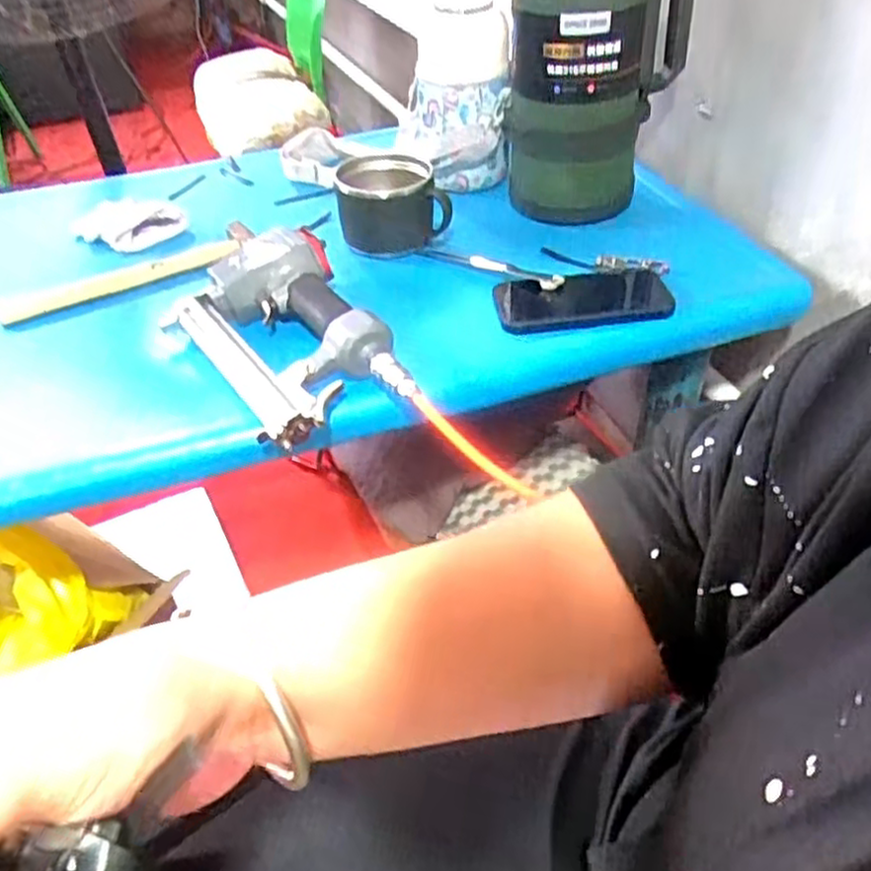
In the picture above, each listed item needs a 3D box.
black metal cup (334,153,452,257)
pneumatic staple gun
[{"bbox_3d":[-0.046,-0.259,0.836,0.121,0.078,0.097,-1,43,-1],"label":"black metal cup"},{"bbox_3d":[-0.143,-0.095,0.666,0.158,0.062,0.278,-18,46,-19],"label":"pneumatic staple gun"}]

